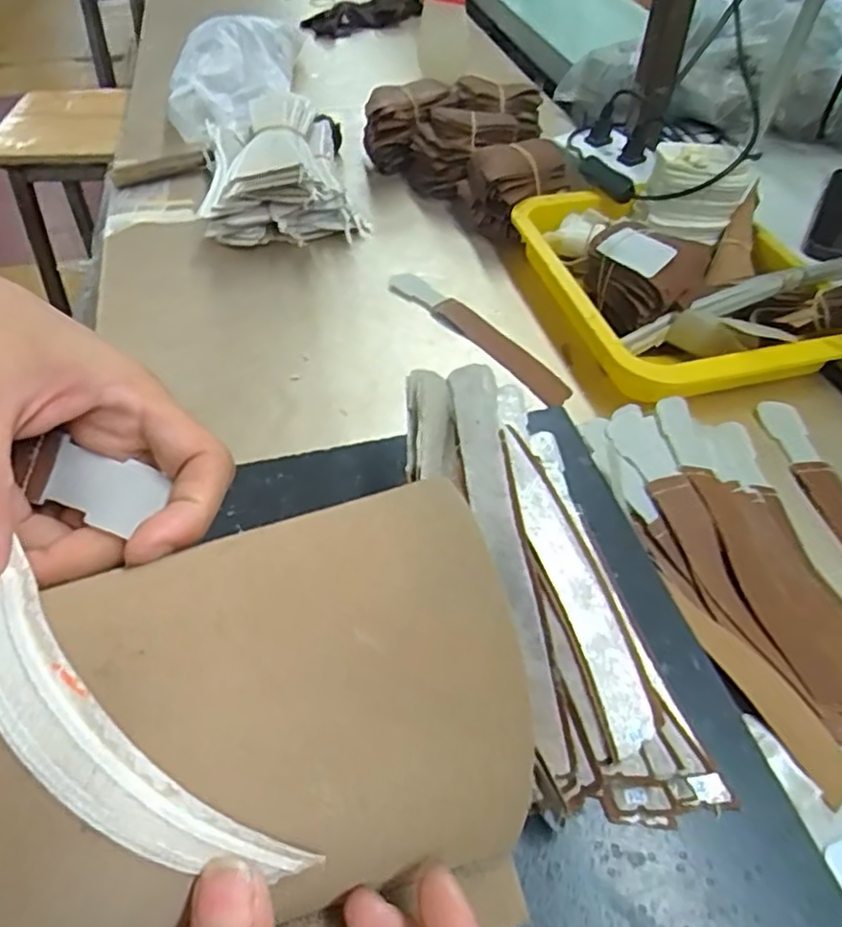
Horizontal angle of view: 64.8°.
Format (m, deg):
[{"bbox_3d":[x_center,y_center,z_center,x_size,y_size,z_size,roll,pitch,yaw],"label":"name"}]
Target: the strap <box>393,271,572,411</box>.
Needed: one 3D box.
[{"bbox_3d":[0.044,-0.104,0.529,0.027,0.004,0.190,-41,62,-15],"label":"strap"}]

